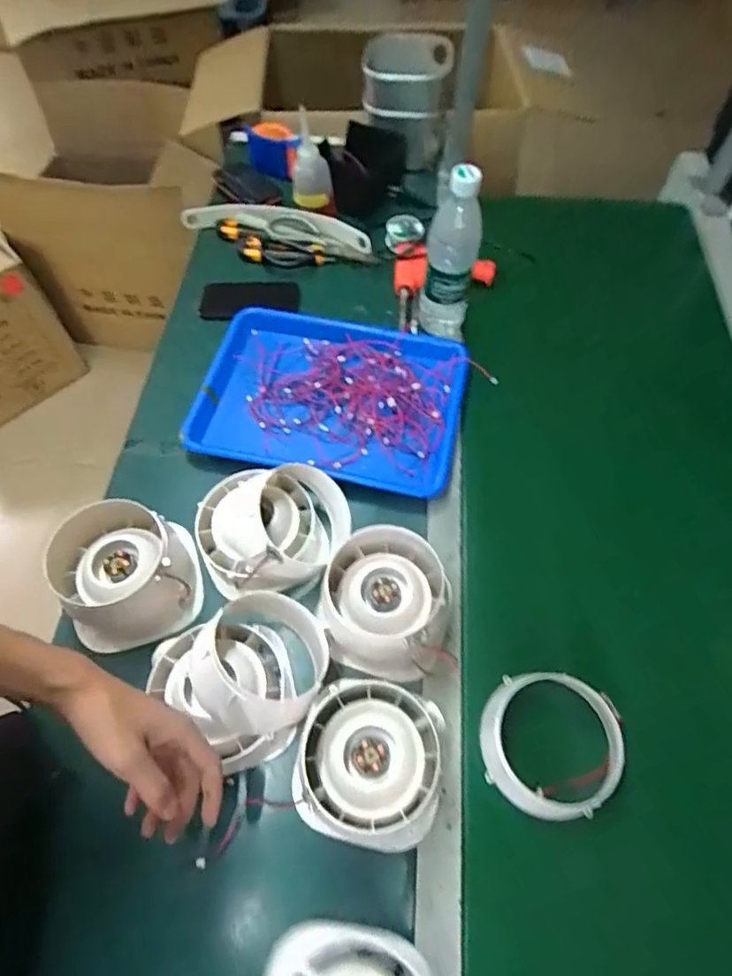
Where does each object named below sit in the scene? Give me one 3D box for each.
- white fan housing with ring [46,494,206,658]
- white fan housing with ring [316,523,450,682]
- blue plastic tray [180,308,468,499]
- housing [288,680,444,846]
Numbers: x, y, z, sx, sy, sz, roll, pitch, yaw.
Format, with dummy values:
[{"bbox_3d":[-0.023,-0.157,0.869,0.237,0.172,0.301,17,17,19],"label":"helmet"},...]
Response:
[{"bbox_3d":[-0.251,0.094,0.587,0.125,0.111,0.122,0,61,0],"label":"white fan housing with ring"},{"bbox_3d":[0.016,0.116,0.571,0.121,0.083,0.132,4,61,2],"label":"white fan housing with ring"},{"bbox_3d":[-0.045,-0.119,0.737,0.333,0.032,0.242,11,62,5],"label":"blue plastic tray"},{"bbox_3d":[0.004,0.245,0.505,0.135,0.074,0.135,0,61,0],"label":"housing"}]

